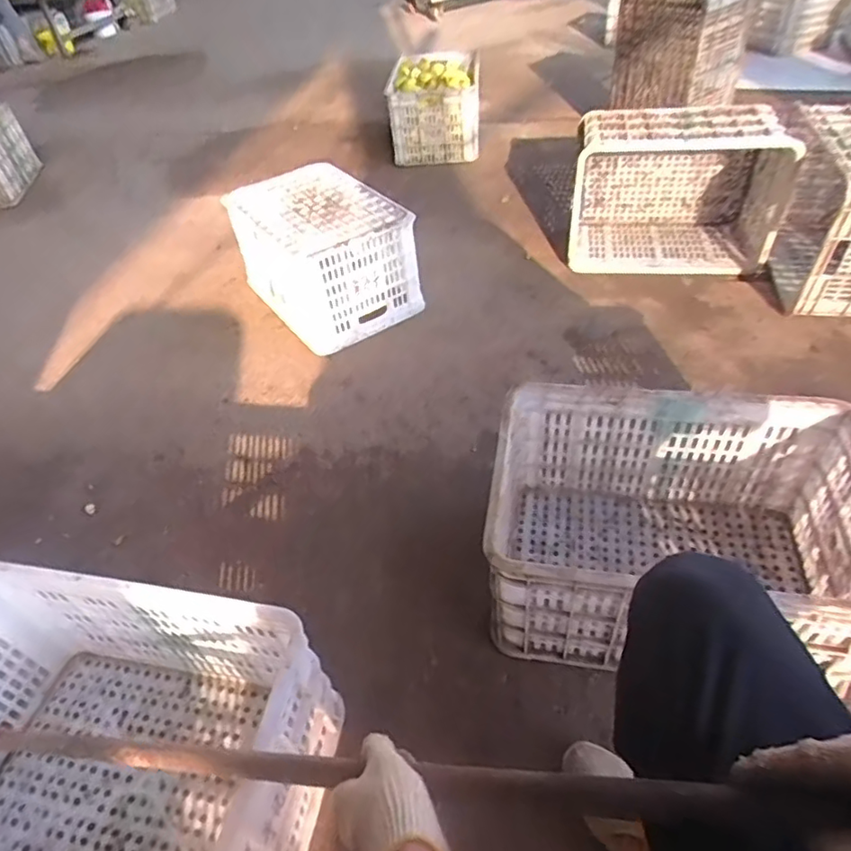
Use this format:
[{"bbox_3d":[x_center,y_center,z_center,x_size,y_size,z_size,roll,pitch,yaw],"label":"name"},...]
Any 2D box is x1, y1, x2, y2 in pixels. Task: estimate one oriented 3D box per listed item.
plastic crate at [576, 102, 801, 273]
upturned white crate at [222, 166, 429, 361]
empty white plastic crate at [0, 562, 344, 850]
[{"bbox_3d":[0.665,-0.630,1.551,0.513,0.340,0.276,4,47,8],"label":"plastic crate"},{"bbox_3d":[-0.271,-0.454,1.534,0.324,0.269,0.449,-29,50,-21],"label":"upturned white crate"},{"bbox_3d":[-0.412,0.423,0.730,0.514,0.260,0.349,4,47,9],"label":"empty white plastic crate"}]

